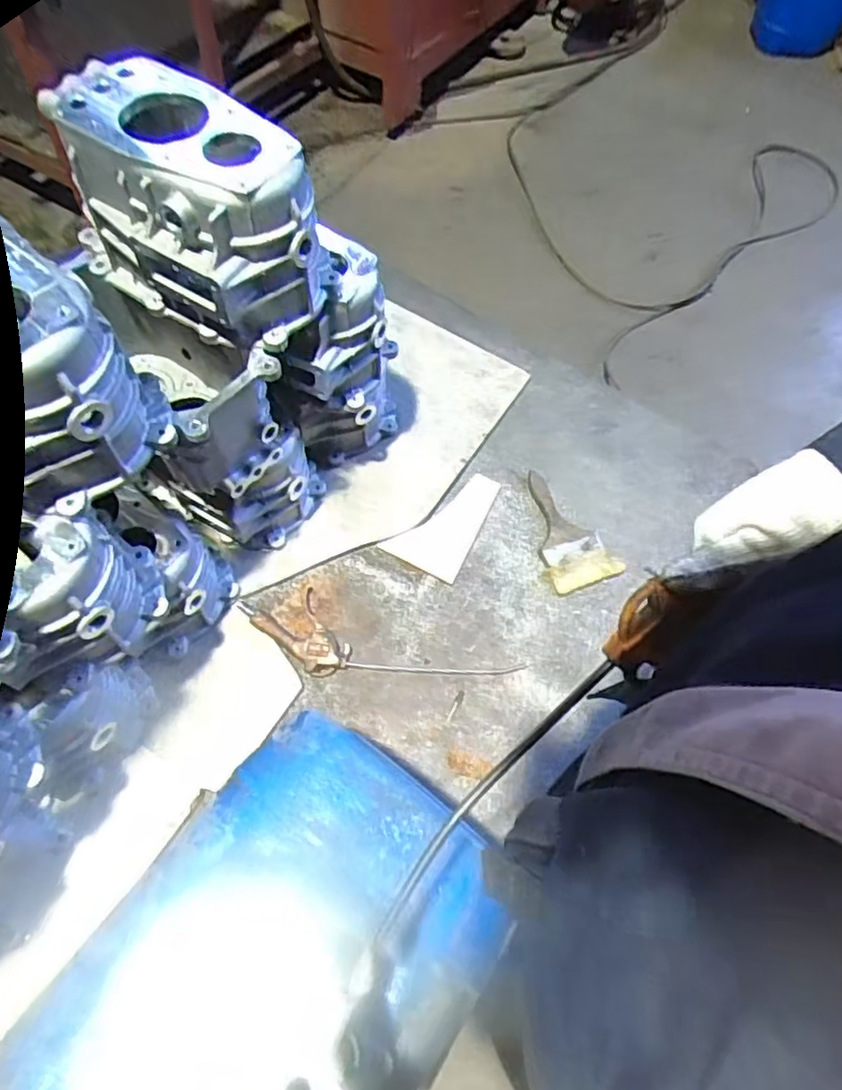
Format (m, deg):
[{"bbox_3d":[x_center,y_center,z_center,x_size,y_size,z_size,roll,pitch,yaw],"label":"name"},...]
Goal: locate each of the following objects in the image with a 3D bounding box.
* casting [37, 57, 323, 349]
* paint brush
[{"bbox_3d":[-0.226,-0.324,0.640,0.240,0.162,0.134,36,66,15],"label":"casting"},{"bbox_3d":[0.206,-0.023,0.976,0.100,0.020,0.201,-23,66,-14],"label":"paint brush"}]

